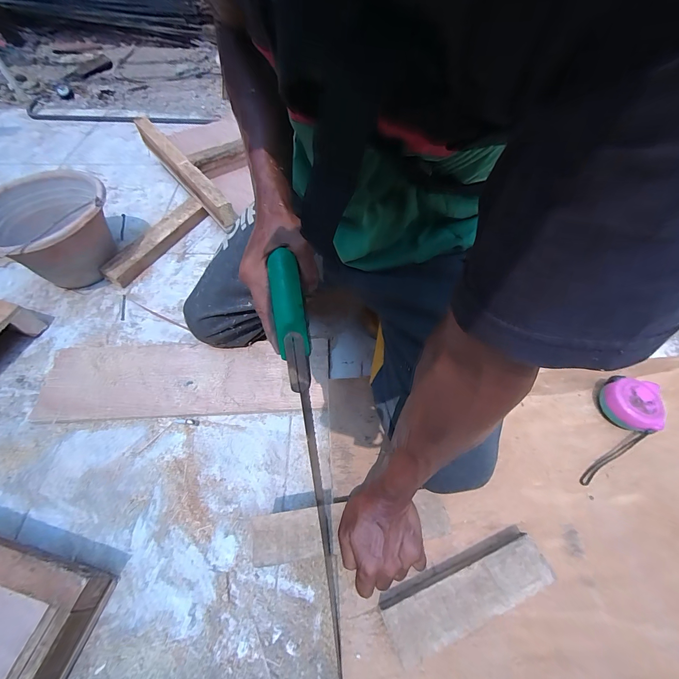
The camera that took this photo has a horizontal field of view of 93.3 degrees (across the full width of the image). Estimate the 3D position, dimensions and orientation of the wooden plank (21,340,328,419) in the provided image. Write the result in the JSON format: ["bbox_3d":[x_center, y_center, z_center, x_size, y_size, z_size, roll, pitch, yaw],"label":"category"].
[{"bbox_3d":[-0.291,0.073,0.614,0.530,0.016,0.149,-3,58,-1],"label":"wooden plank"}]

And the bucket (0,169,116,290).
[{"bbox_3d":[-0.614,-0.230,0.713,0.241,0.167,0.243,38,66,21],"label":"bucket"}]

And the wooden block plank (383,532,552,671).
[{"bbox_3d":[0.149,0.299,0.379,0.198,0.039,0.055,-19,60,-12],"label":"wooden block plank"}]

